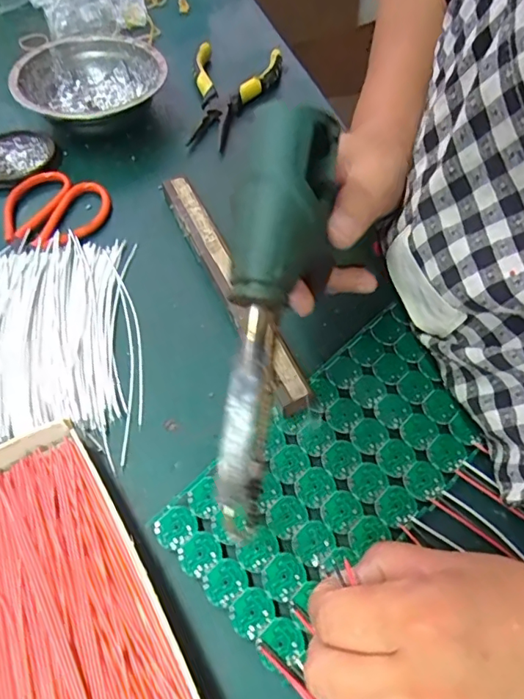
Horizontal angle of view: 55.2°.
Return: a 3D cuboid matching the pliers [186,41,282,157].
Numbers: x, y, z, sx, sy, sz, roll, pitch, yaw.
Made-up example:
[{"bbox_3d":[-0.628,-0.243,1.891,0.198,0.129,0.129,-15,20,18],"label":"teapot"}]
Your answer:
[{"bbox_3d":[-0.030,-0.230,0.457,0.079,0.025,0.131,9,57,4],"label":"pliers"}]

